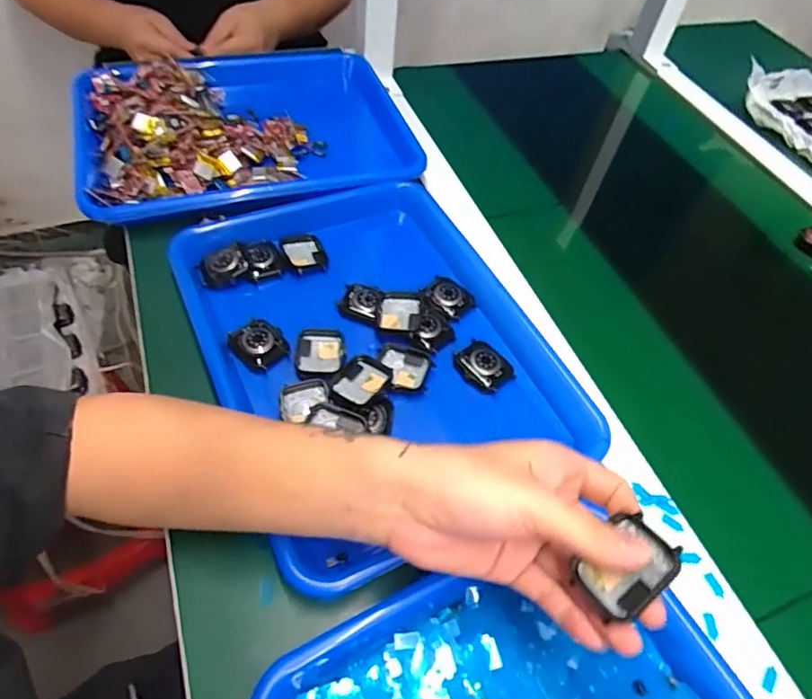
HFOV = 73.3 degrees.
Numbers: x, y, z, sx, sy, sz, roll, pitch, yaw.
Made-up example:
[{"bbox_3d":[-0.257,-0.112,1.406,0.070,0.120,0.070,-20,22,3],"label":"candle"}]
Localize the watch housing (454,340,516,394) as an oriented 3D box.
[{"bbox_3d":[0.063,0.012,0.444,0.034,0.008,0.046,-28,60,-23],"label":"watch housing"}]

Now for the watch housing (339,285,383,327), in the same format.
[{"bbox_3d":[-0.036,-0.039,0.473,0.043,0.018,0.028,27,56,14],"label":"watch housing"}]

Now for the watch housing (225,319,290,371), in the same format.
[{"bbox_3d":[-0.118,-0.004,0.441,0.038,0.020,0.045,-34,63,-26],"label":"watch housing"}]

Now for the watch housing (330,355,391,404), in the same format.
[{"bbox_3d":[-0.035,0.024,0.420,0.032,0.010,0.042,37,59,21],"label":"watch housing"}]

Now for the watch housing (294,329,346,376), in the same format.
[{"bbox_3d":[-0.069,0.003,0.440,0.039,0.012,0.045,-6,54,-9],"label":"watch housing"}]

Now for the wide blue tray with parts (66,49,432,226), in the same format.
[{"bbox_3d":[-0.176,-0.246,0.589,0.338,0.056,0.264,-12,55,-14],"label":"wide blue tray with parts"}]

